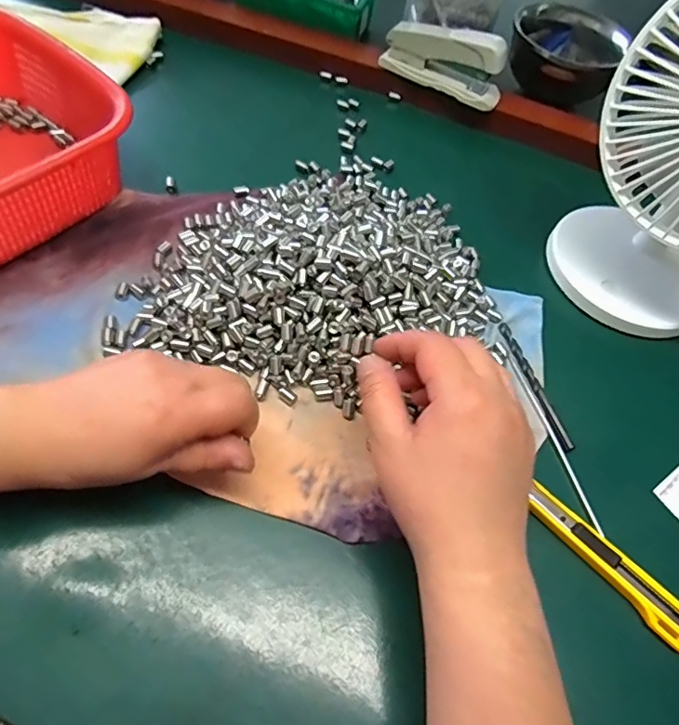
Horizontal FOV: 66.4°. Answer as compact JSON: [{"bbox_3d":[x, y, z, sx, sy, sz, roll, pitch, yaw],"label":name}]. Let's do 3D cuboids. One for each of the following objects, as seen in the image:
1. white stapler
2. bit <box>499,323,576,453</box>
[{"bbox_3d":[0.103,-0.299,0.508,0.120,0.052,0.031,29,58,8],"label":"white stapler"},{"bbox_3d":[0.138,0.014,0.365,0.008,0.009,0.103,-10,61,-16],"label":"bit"}]

